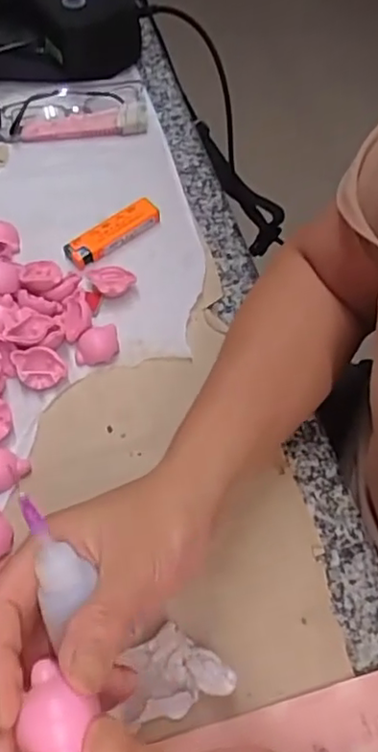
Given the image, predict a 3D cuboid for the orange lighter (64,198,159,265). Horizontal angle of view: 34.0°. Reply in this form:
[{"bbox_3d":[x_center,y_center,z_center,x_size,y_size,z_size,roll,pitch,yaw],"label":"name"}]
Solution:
[{"bbox_3d":[-0.059,-0.116,0.492,0.081,0.013,0.025,-35,68,-19],"label":"orange lighter"}]

